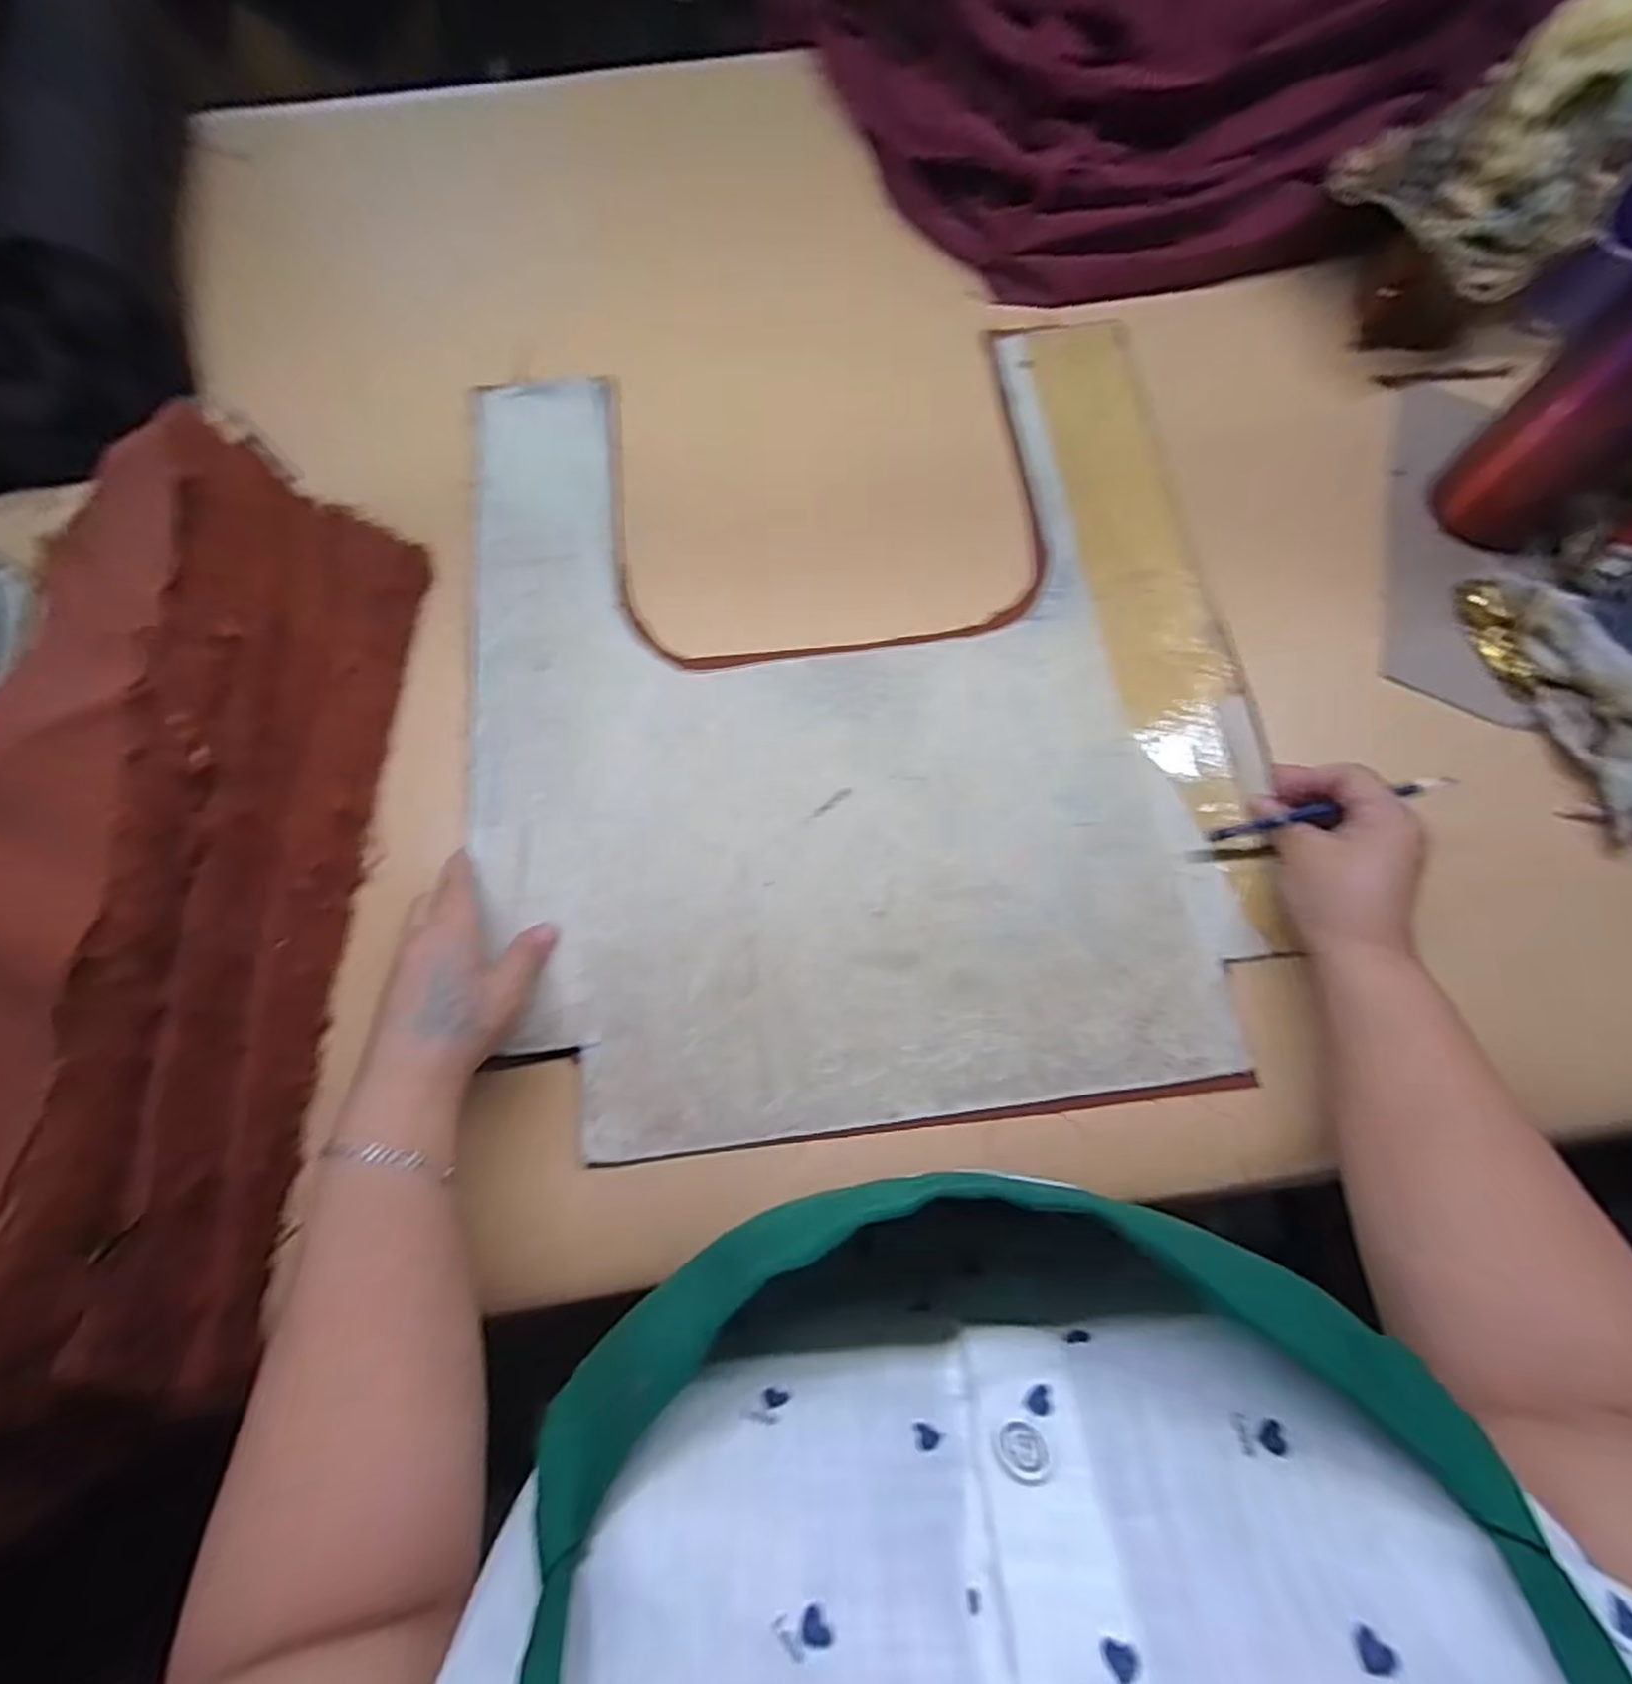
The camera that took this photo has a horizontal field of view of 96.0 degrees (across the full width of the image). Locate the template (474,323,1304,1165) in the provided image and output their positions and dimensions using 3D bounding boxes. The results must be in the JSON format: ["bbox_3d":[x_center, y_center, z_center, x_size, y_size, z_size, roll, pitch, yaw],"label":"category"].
[{"bbox_3d":[0.026,-0.095,0.449,0.450,0.012,0.493,-7,73,-2],"label":"template"}]

